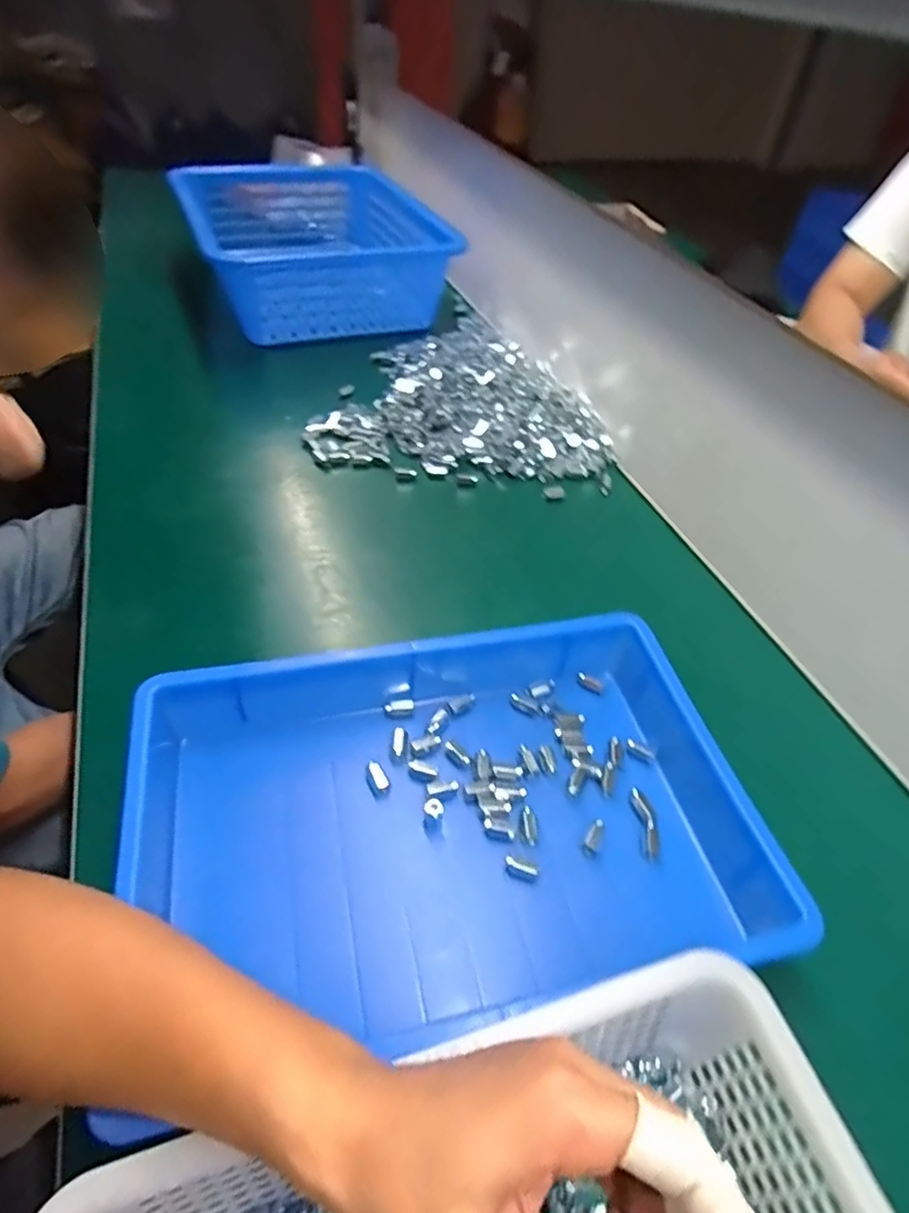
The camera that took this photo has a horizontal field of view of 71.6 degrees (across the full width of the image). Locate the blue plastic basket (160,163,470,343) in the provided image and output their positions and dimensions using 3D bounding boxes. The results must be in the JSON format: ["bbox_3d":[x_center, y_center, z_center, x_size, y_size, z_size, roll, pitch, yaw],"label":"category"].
[{"bbox_3d":[-0.219,-0.573,1.000,0.349,0.121,0.425,-14,50,-17],"label":"blue plastic basket"}]

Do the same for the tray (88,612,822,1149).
[{"bbox_3d":[-0.001,0.130,0.415,0.418,0.067,0.246,-6,48,-10],"label":"tray"}]

